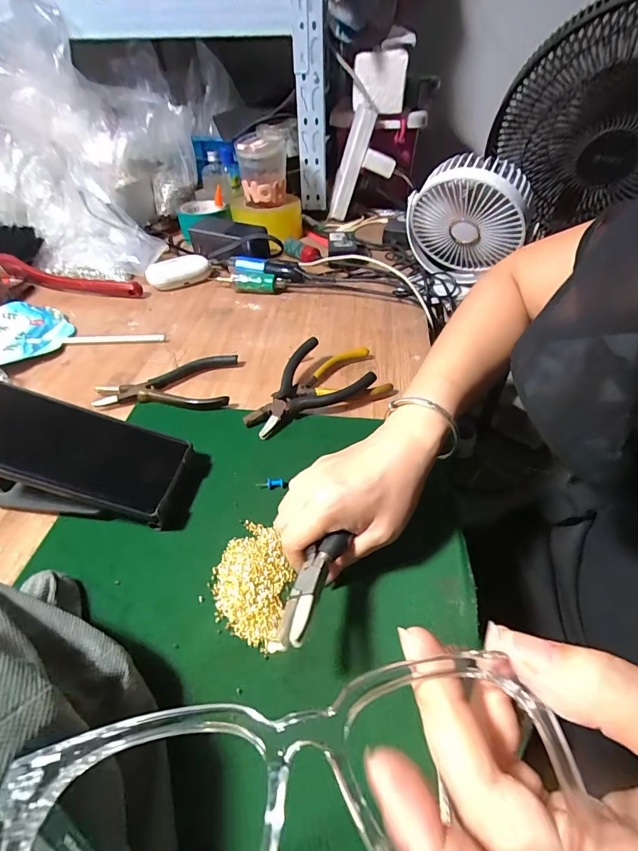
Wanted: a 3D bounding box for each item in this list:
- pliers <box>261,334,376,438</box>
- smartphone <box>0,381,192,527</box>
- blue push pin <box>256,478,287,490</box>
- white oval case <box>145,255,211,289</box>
[{"bbox_3d":[-0.018,-0.043,0.410,0.124,0.030,0.084,-23,49,-21],"label":"pliers"},{"bbox_3d":[-0.189,0.018,0.309,0.160,0.013,0.077,20,45,-7],"label":"smartphone"},{"bbox_3d":[-0.039,0.048,0.329,0.026,0.007,0.006,-8,45,-6],"label":"blue push pin"},{"bbox_3d":[-0.208,-0.226,0.597,0.088,0.030,0.041,-25,50,-22],"label":"white oval case"}]

